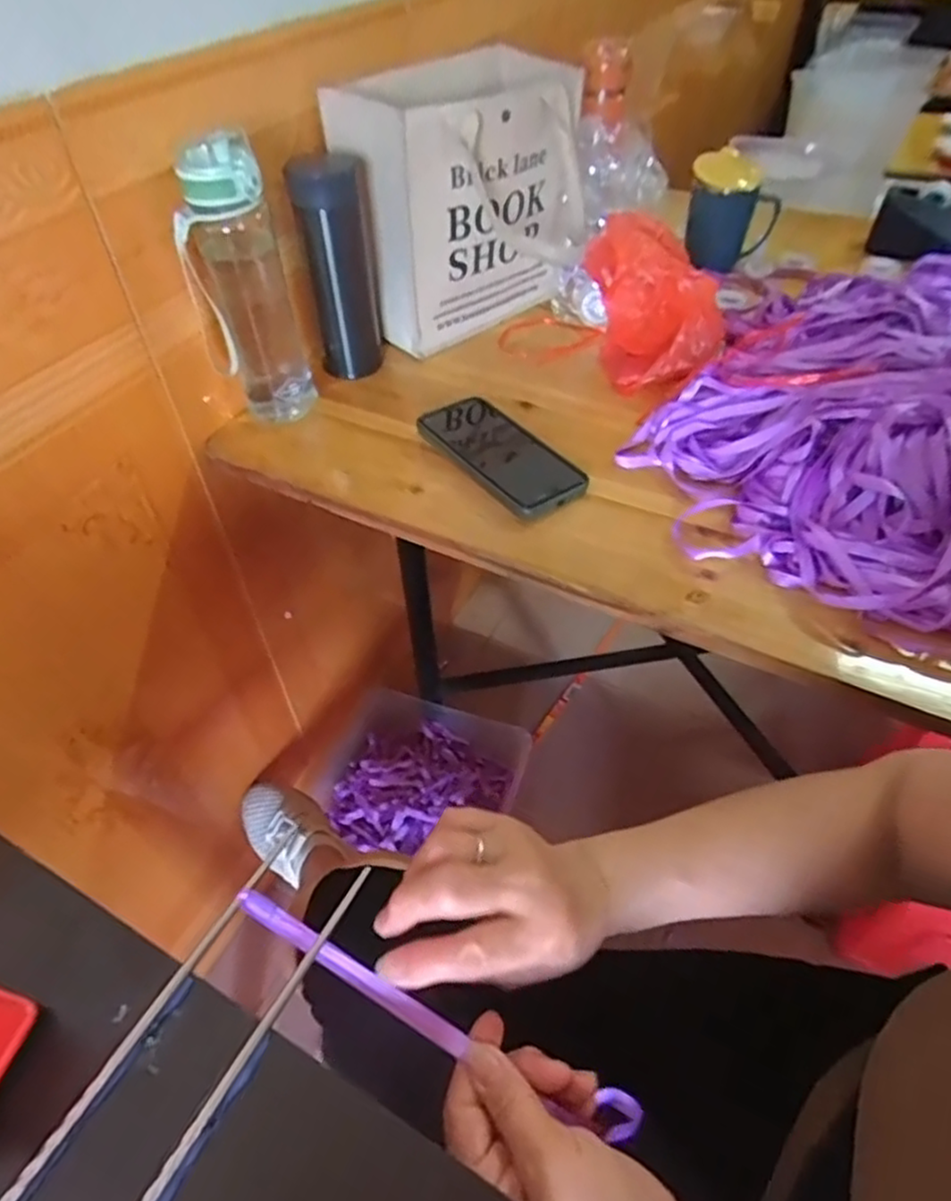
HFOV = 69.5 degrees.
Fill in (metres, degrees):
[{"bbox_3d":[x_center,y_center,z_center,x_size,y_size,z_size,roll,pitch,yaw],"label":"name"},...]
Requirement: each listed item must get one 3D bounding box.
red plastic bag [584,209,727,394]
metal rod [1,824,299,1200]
[{"bbox_3d":[0.175,-0.285,0.666,0.091,0.130,0.141,-8,48,-7],"label":"red plastic bag"},{"bbox_3d":[-0.154,0.196,0.310,0.008,0.006,0.225,20,50,19],"label":"metal rod"}]

